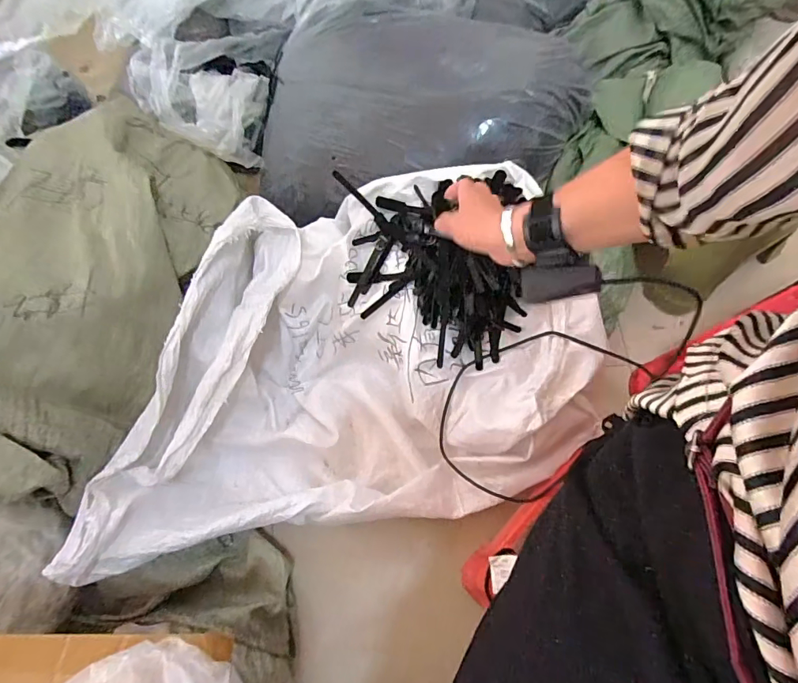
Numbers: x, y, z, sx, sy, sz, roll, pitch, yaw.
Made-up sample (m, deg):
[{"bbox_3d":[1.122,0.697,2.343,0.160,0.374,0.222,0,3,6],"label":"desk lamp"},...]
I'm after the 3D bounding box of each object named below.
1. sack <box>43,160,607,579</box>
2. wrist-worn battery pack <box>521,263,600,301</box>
[{"bbox_3d":[-0.077,0.008,0.688,0.702,0.200,0.513,-9,68,-1],"label":"sack"},{"bbox_3d":[0.154,-0.057,0.432,0.071,0.020,0.029,-5,103,21],"label":"wrist-worn battery pack"}]

